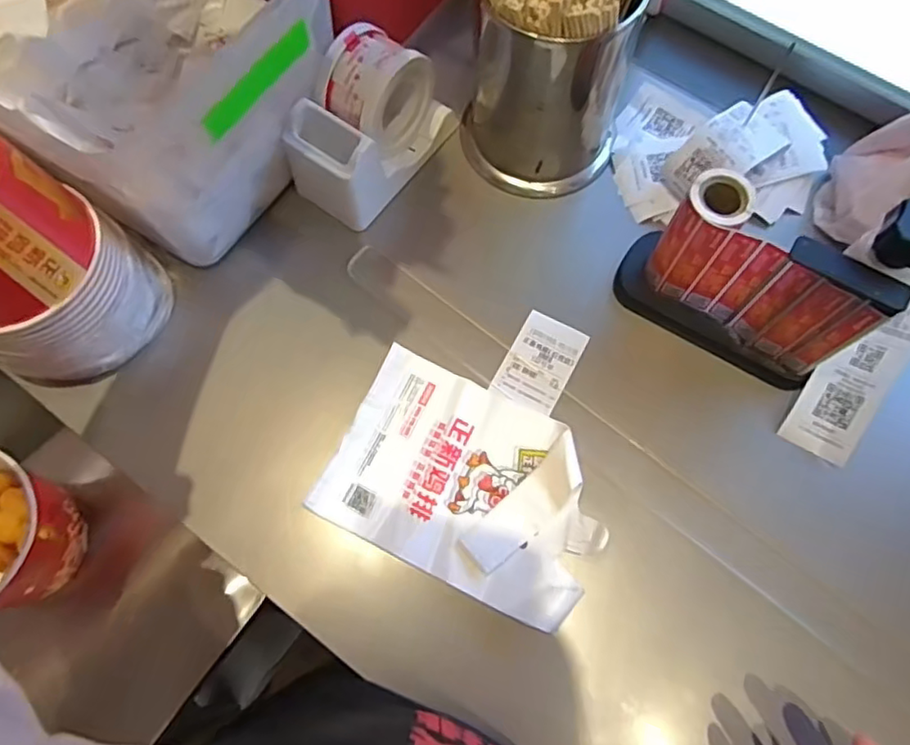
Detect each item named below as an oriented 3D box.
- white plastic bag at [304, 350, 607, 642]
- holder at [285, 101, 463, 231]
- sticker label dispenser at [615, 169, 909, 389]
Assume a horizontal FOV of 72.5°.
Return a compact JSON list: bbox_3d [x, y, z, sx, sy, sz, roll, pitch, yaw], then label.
[{"bbox_3d":[0.011,0.084,0.485,0.206,0.028,0.149,25,73,8],"label":"white plastic bag"},{"bbox_3d":[-0.078,-0.221,0.560,0.088,0.086,0.153,34,75,11],"label":"holder"},{"bbox_3d":[0.222,-0.077,0.460,0.165,0.168,0.068,27,74,9],"label":"sticker label dispenser"}]

